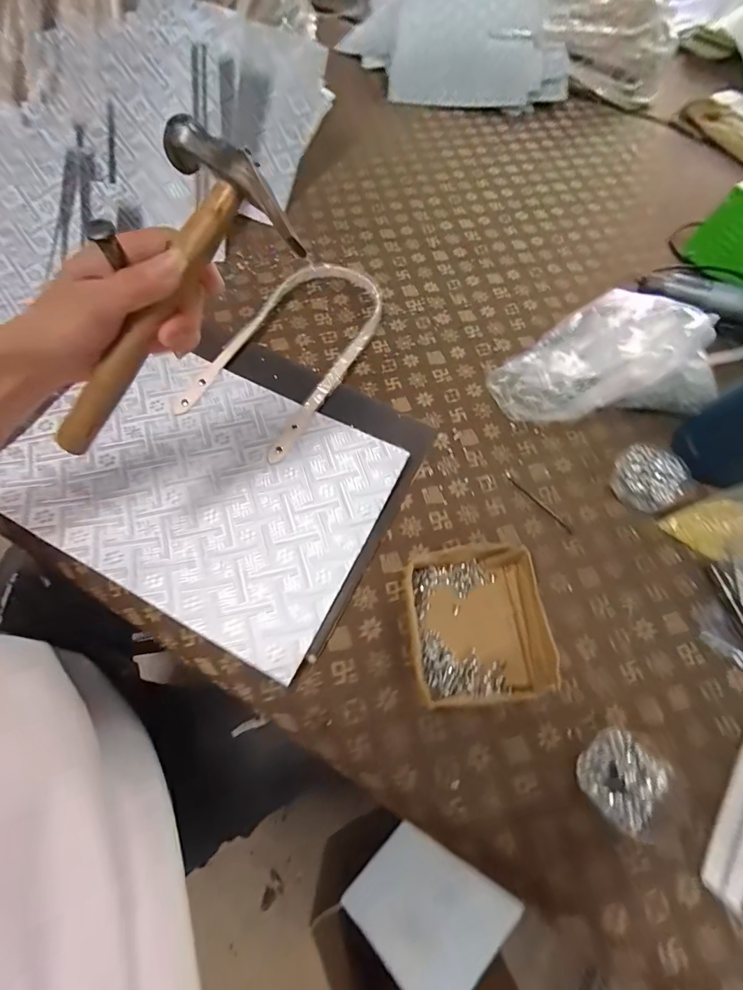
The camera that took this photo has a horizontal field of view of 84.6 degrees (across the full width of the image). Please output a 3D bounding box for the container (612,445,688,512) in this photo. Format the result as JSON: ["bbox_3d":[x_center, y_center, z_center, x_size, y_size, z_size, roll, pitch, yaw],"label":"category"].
[{"bbox_3d":[0.319,-0.019,0.474,0.079,0.036,0.072,1,65,-3],"label":"container"}]

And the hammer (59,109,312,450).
[{"bbox_3d":[-0.160,-0.133,0.287,0.231,0.024,0.142,-45,72,14],"label":"hammer"}]

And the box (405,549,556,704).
[{"bbox_3d":[0.108,0.123,0.400,0.135,0.034,0.137,-4,66,-6],"label":"box"}]

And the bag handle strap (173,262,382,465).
[{"bbox_3d":[-0.094,-0.204,0.536,0.152,0.017,0.331,26,66,8],"label":"bag handle strap"}]

